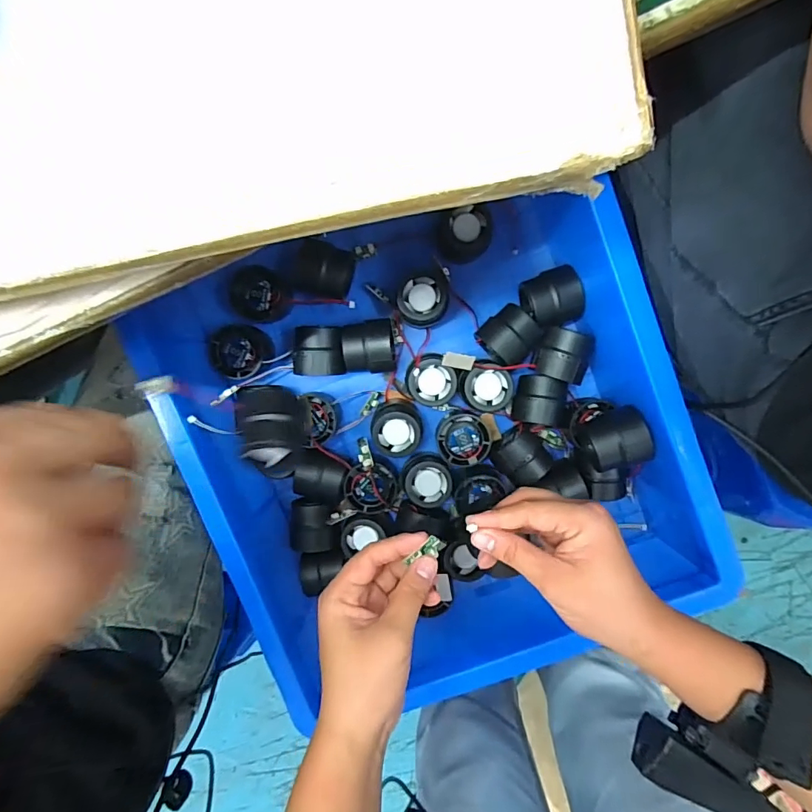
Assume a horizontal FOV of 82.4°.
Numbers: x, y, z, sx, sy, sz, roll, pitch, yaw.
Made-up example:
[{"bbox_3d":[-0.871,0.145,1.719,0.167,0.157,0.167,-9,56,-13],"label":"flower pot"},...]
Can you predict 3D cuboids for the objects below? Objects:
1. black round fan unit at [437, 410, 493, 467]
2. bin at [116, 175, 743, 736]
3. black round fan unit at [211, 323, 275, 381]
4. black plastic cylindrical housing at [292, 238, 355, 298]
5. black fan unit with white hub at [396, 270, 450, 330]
[{"bbox_3d":[0.059,0.032,0.478,0.051,0.045,0.050,28,97,-1],"label":"black round fan unit"},{"bbox_3d":[0.021,0.013,0.444,0.417,0.129,0.419,-18,95,4],"label":"bin"},{"bbox_3d":[-0.164,-0.055,0.472,0.047,0.050,0.050,0,96,2],"label":"black round fan unit"},{"bbox_3d":[-0.079,-0.134,0.458,0.052,0.045,0.054,10,96,1],"label":"black plastic cylindrical housing"},{"bbox_3d":[0.017,-0.106,0.461,0.051,0.036,0.054,0,96,2],"label":"black fan unit with white hub"}]

